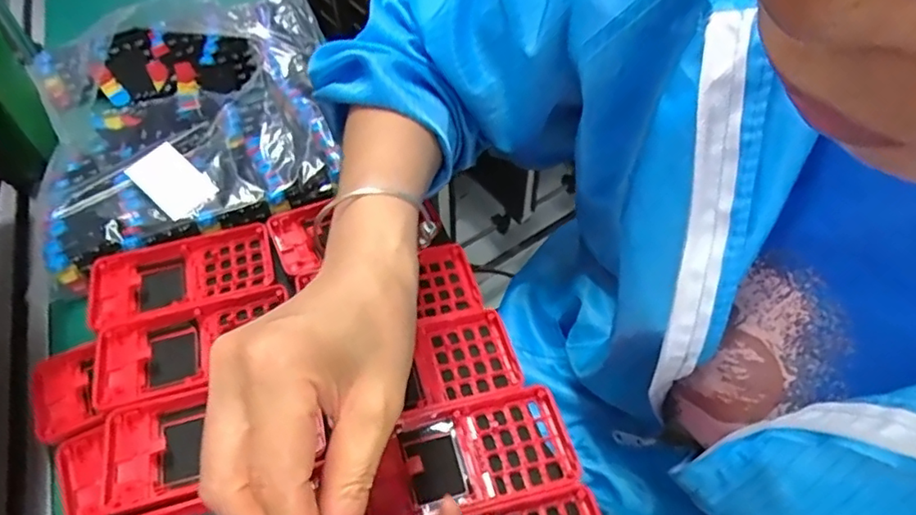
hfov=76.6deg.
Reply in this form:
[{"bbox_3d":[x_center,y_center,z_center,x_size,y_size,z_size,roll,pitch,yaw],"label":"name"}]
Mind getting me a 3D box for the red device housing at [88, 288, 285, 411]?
[{"bbox_3d":[-0.173,0.058,0.376,0.119,0.012,0.062,-13,54,-10],"label":"red device housing"}]

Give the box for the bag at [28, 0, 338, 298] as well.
[{"bbox_3d":[-0.248,-0.140,0.549,0.274,0.045,0.346,-18,55,-14],"label":"bag"}]

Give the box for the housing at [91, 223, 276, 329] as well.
[{"bbox_3d":[-0.196,0.012,0.411,0.122,0.009,0.064,-14,54,-11],"label":"housing"}]

